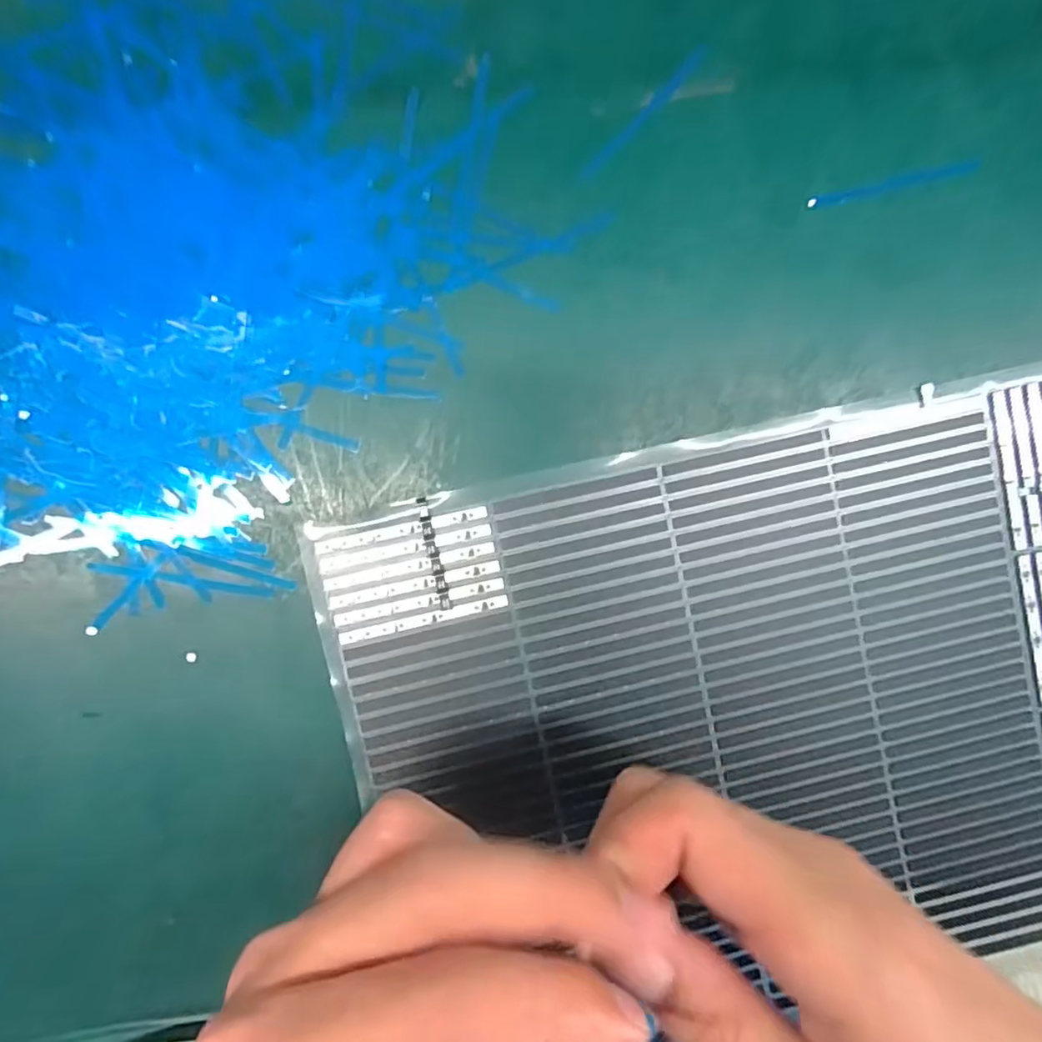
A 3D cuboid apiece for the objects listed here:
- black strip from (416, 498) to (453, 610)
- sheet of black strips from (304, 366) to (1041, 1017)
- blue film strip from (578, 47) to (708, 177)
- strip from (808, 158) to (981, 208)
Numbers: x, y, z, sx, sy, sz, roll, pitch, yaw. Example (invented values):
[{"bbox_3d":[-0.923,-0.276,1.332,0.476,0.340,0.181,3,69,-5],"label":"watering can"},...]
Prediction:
[{"bbox_3d":[-0.030,0.012,0.202,0.005,0.004,0.040,-14,95,-3],"label":"black strip"},{"bbox_3d":[0.095,0.069,0.217,0.298,0.007,0.203,-13,95,-3],"label":"sheet of black strips"},{"bbox_3d":[0.042,-0.139,0.198,0.005,0.004,0.061,42,91,-6],"label":"blue film strip"},{"bbox_3d":[0.134,-0.121,0.206,0.062,0.004,0.005,-14,95,-3],"label":"strip"}]

